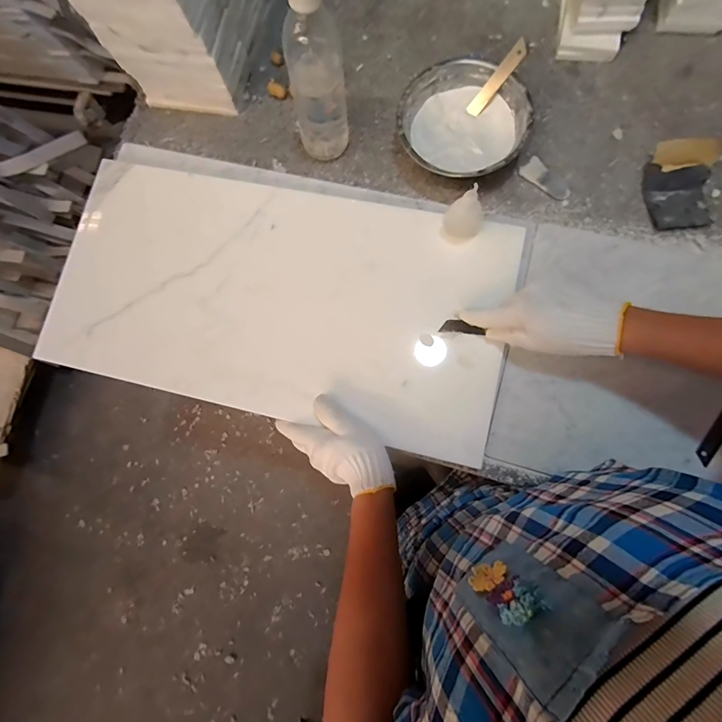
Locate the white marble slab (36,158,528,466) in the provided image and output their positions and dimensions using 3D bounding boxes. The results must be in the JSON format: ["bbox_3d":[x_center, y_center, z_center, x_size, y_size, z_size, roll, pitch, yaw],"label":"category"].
[{"bbox_3d":[-0.116,-0.092,0.492,0.592,0.022,0.312,14,82,8],"label":"white marble slab"}]

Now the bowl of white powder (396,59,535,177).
[{"bbox_3d":[0.130,-0.300,0.481,0.158,0.050,0.156,-1,82,7],"label":"bowl of white powder"}]

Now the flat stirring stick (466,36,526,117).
[{"bbox_3d":[0.173,-0.359,0.475,0.019,0.088,0.005,47,39,1],"label":"flat stirring stick"}]

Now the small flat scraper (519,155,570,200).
[{"bbox_3d":[0.245,-0.240,0.490,0.027,0.006,0.069,-44,79,-1],"label":"small flat scraper"}]

